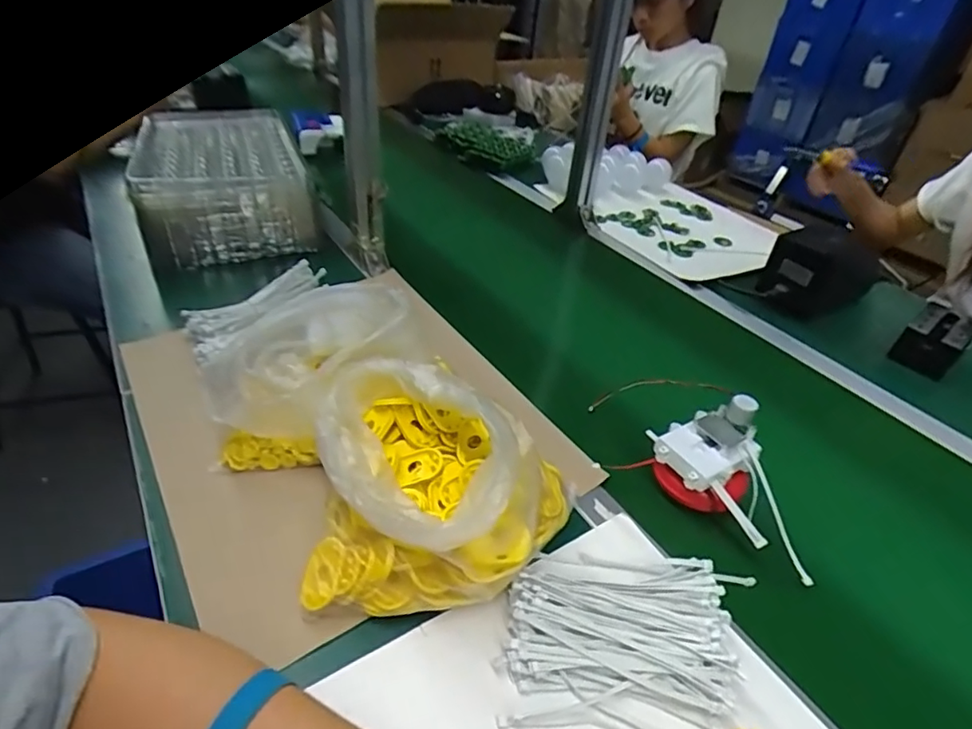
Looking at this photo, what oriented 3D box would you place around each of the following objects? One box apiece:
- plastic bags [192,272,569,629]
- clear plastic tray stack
[{"bbox_3d":[-0.116,0.059,0.506,0.204,0.134,0.378,-25,49,-31],"label":"plastic bags"},{"bbox_3d":[-0.431,-0.318,0.912,0.224,0.127,0.412,-12,41,-20],"label":"clear plastic tray stack"}]

